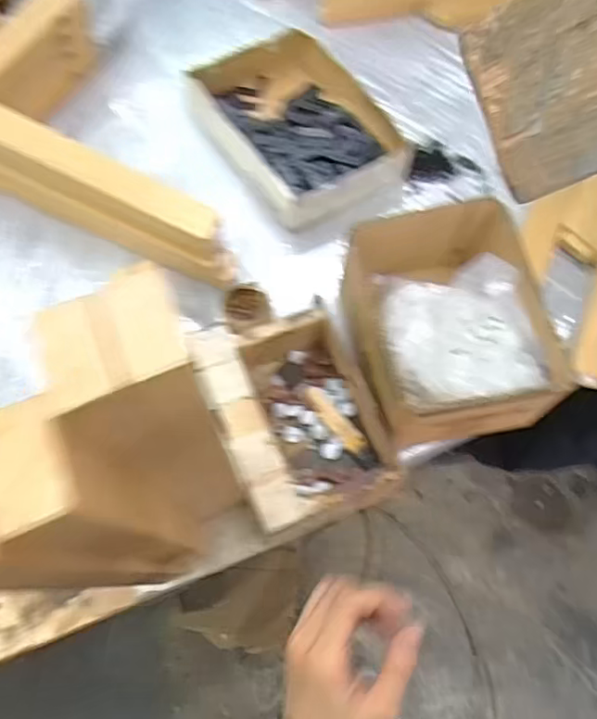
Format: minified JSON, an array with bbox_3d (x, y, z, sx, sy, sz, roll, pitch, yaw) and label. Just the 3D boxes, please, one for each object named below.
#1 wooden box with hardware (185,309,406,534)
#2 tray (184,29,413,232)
[{"bbox_3d":[-0.006,0.062,0.655,0.167,0.068,0.237,-18,65,-11],"label":"wooden box with hardware"},{"bbox_3d":[-0.005,-0.369,0.914,0.240,0.066,0.340,-28,67,-15],"label":"tray"}]

